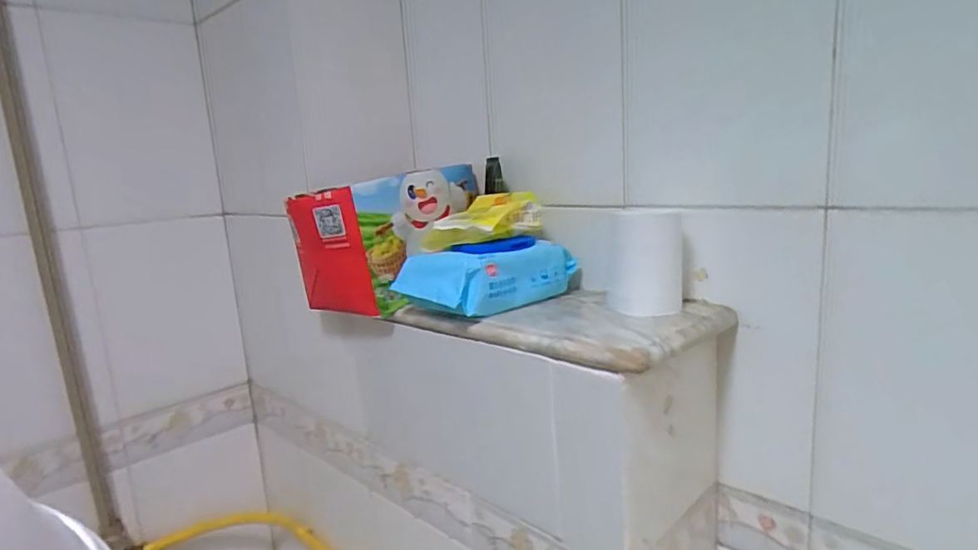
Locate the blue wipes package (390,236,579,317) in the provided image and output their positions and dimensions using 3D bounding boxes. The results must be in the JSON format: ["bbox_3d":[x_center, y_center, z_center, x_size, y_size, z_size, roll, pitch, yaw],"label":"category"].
[{"bbox_3d":[-0.001,-0.005,0.629,0.106,0.064,0.188,7,16,44],"label":"blue wipes package"}]

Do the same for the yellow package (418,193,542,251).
[{"bbox_3d":[-0.009,-0.061,0.640,0.098,0.050,0.118,7,15,43],"label":"yellow package"}]

